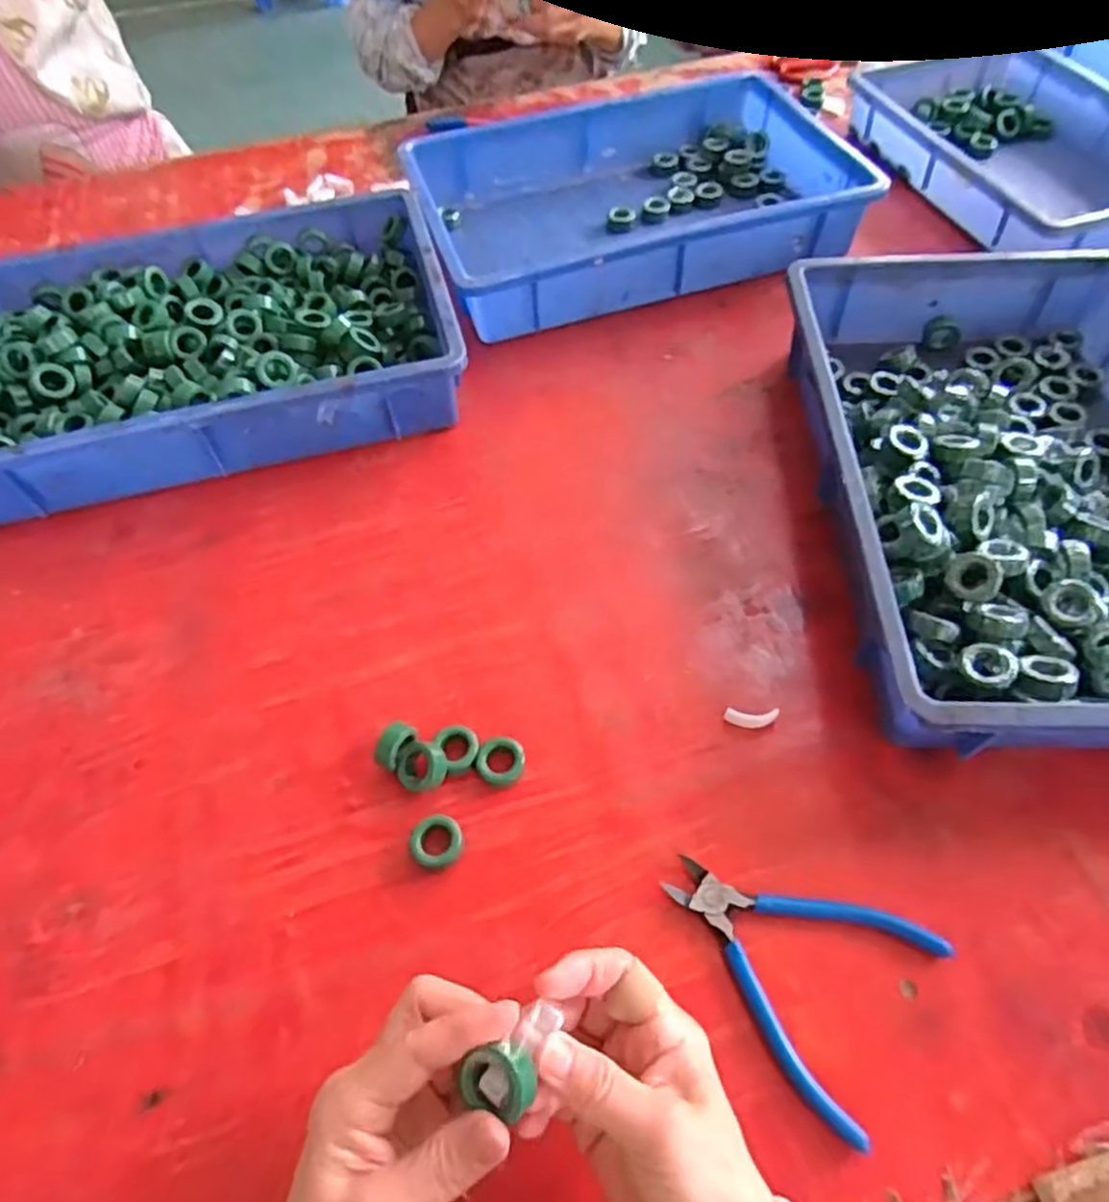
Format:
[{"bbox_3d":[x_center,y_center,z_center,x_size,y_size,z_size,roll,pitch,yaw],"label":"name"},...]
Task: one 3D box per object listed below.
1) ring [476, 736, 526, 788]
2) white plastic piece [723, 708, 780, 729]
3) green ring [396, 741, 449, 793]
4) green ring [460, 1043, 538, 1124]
[{"bbox_3d":[-0.034,0.104,0.475,0.029,0.013,0.030,-1,57,2],"label":"ring"},{"bbox_3d":[0.131,0.078,0.486,0.035,0.008,0.013,3,57,5],"label":"white plastic piece"},{"bbox_3d":[-0.084,0.106,0.466,0.031,0.013,0.031,-5,73,18],"label":"green ring"},{"bbox_3d":[-0.022,0.190,0.295,0.031,0.010,0.023,2,75,24],"label":"green ring"}]

